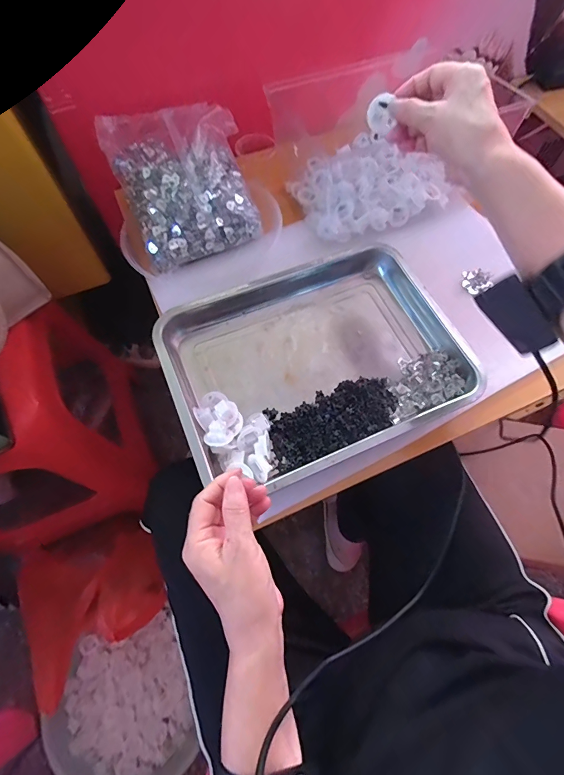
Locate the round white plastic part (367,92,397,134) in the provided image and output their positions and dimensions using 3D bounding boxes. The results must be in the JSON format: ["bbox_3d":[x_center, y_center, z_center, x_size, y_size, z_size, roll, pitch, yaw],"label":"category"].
[{"bbox_3d":[0.109,-0.301,0.408,0.012,0.032,0.032,-40,72,-17],"label":"round white plastic part"}]

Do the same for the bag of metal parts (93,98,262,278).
[{"bbox_3d":[-0.151,-0.323,0.574,0.185,0.096,0.224,-24,68,-11],"label":"bag of metal parts"}]

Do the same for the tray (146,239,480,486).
[{"bbox_3d":[0.044,-0.045,0.489,0.374,0.042,0.281,-21,68,-10],"label":"tray"}]

